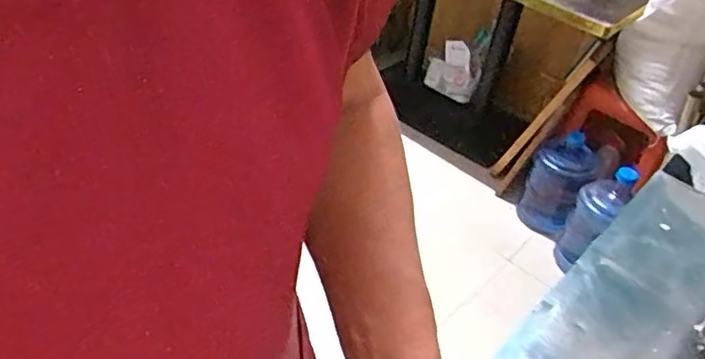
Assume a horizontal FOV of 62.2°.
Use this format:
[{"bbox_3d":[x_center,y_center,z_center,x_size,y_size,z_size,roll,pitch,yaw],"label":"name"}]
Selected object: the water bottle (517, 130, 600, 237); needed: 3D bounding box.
[{"bbox_3d":[0.648,0.030,1.858,0.195,0.283,0.188,22,45,15],"label":"water bottle"}]

